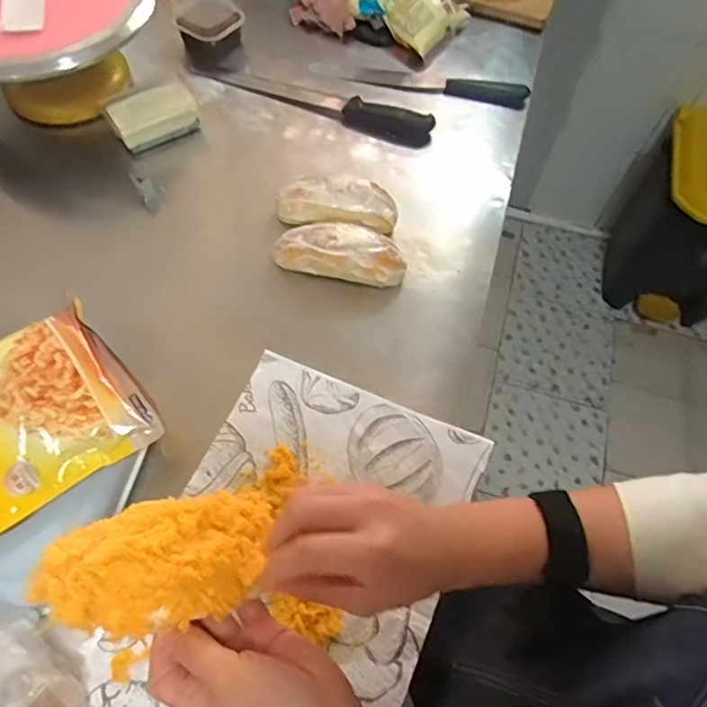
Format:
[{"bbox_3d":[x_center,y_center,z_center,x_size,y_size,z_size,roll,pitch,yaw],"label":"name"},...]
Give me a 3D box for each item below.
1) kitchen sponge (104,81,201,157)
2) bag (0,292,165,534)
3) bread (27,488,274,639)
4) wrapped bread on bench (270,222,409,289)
[{"bbox_3d":[-0.265,-0.318,0.739,0.112,0.042,0.070,-32,68,-17],"label":"kitchen sponge"},{"bbox_3d":[-0.310,0.059,0.484,0.223,0.038,0.173,-34,69,-18],"label":"bag"},{"bbox_3d":[-0.116,0.125,0.343,0.138,0.053,0.077,-11,64,-8],"label":"bread"},{"bbox_3d":[-0.014,-0.115,0.641,0.149,0.052,0.061,13,63,5],"label":"wrapped bread on bench"}]

